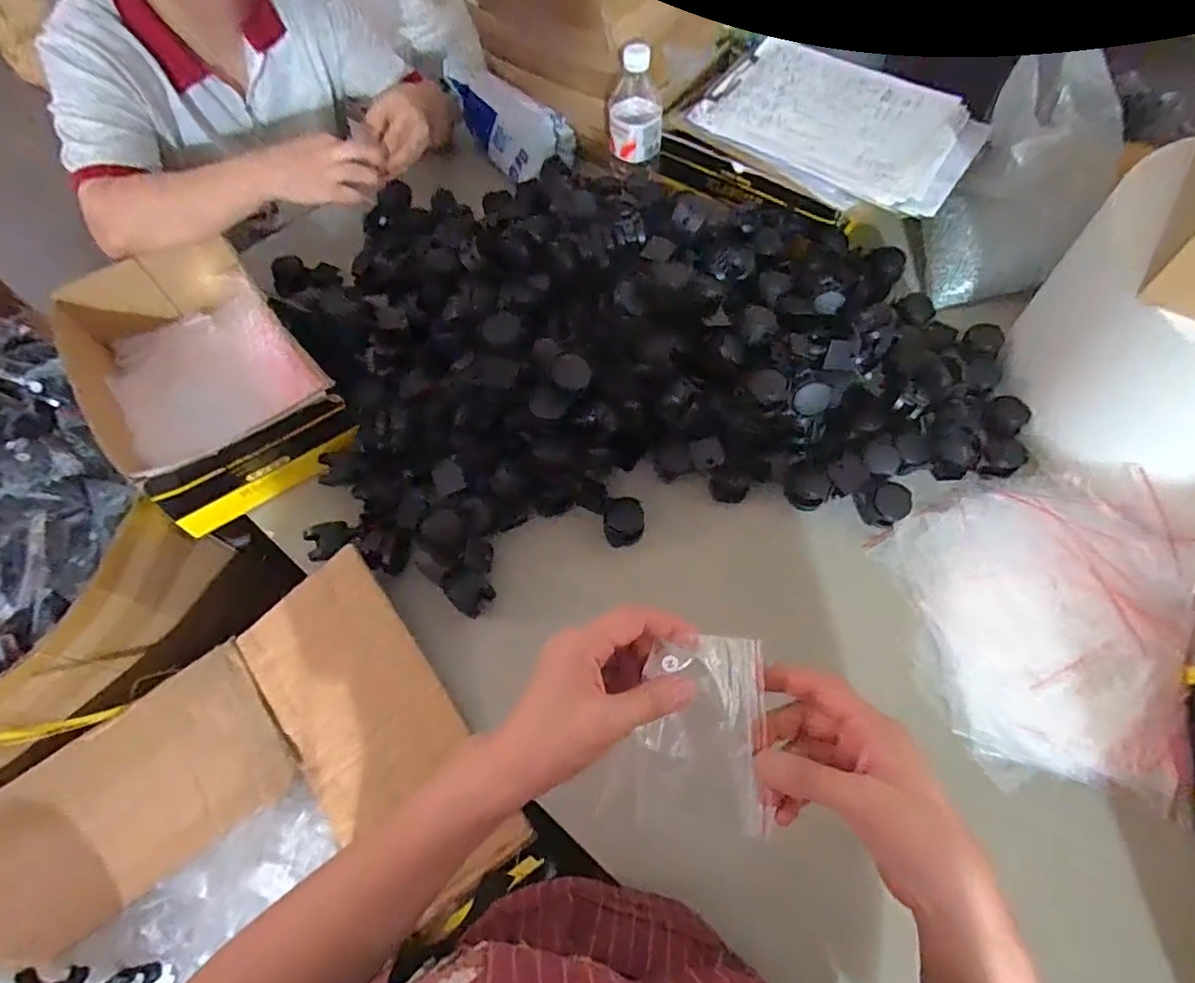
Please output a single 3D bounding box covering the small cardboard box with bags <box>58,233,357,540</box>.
[{"bbox_3d":[-0.460,-0.134,0.707,0.213,0.103,0.366,-36,64,-17],"label":"small cardboard box with bags"}]

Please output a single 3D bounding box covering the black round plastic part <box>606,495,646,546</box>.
[{"bbox_3d":[0.028,0.031,0.632,0.041,0.037,0.041,-1,59,2],"label":"black round plastic part"}]

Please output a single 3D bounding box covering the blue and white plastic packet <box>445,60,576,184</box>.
[{"bbox_3d":[-0.154,-0.585,0.961,0.243,0.079,0.103,41,68,8],"label":"blue and white plastic packet"}]

